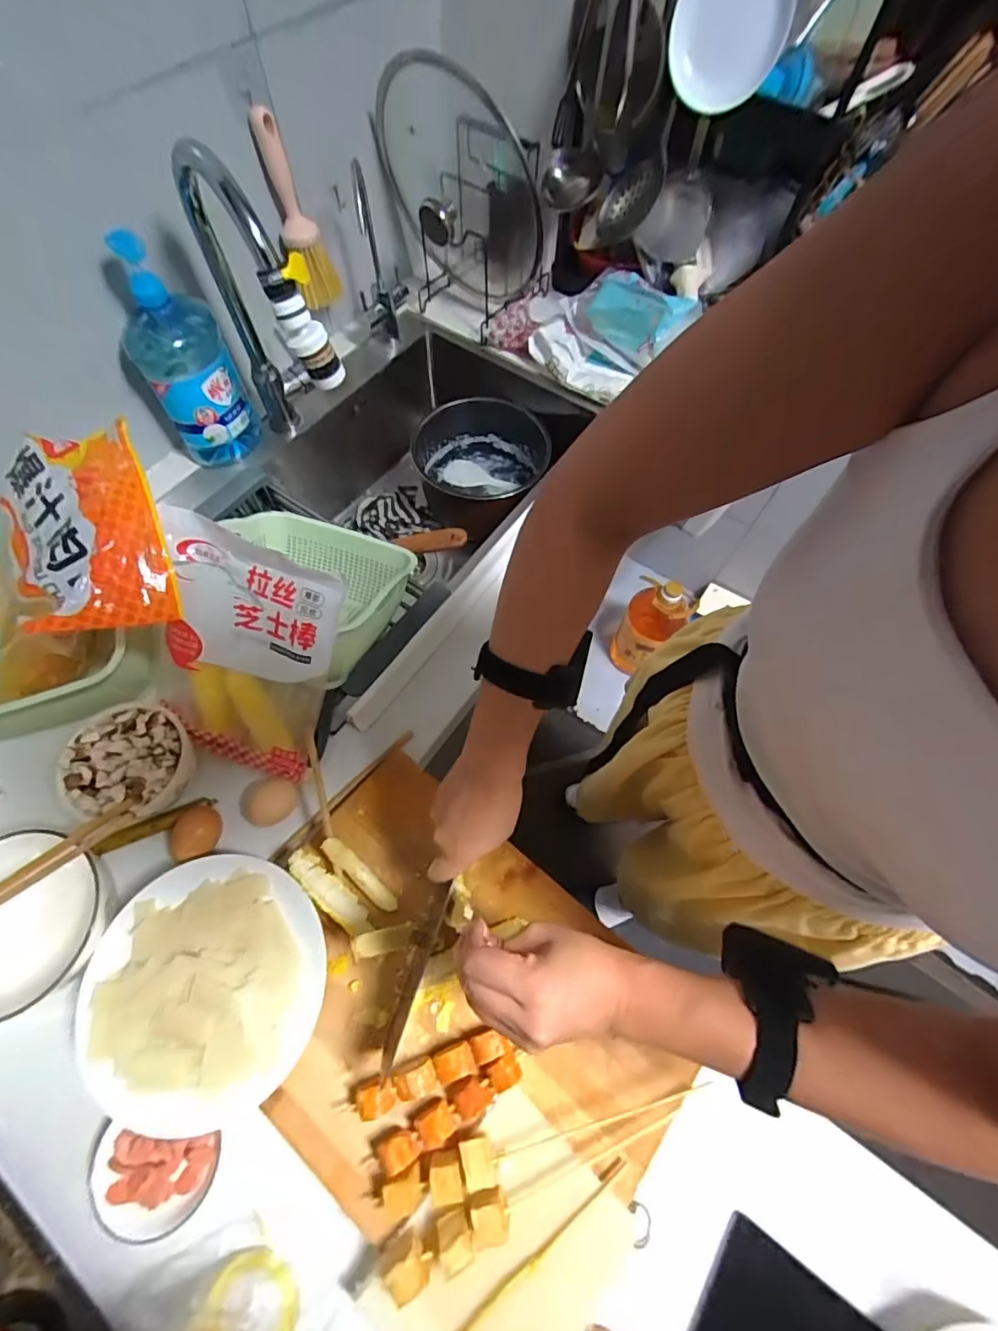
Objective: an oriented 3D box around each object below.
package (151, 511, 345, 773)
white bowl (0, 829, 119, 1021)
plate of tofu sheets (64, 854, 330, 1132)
[{"bbox_3d":[-0.264,-0.011,0.529,0.183,0.041,0.233,21,110,6],"label":"package"},{"bbox_3d":[-0.427,0.231,0.477,0.139,0.061,0.145,0,64,-1],"label":"white bowl"},{"bbox_3d":[-0.259,0.283,0.469,0.194,0.048,0.200,0,64,-1],"label":"plate of tofu sheets"}]

